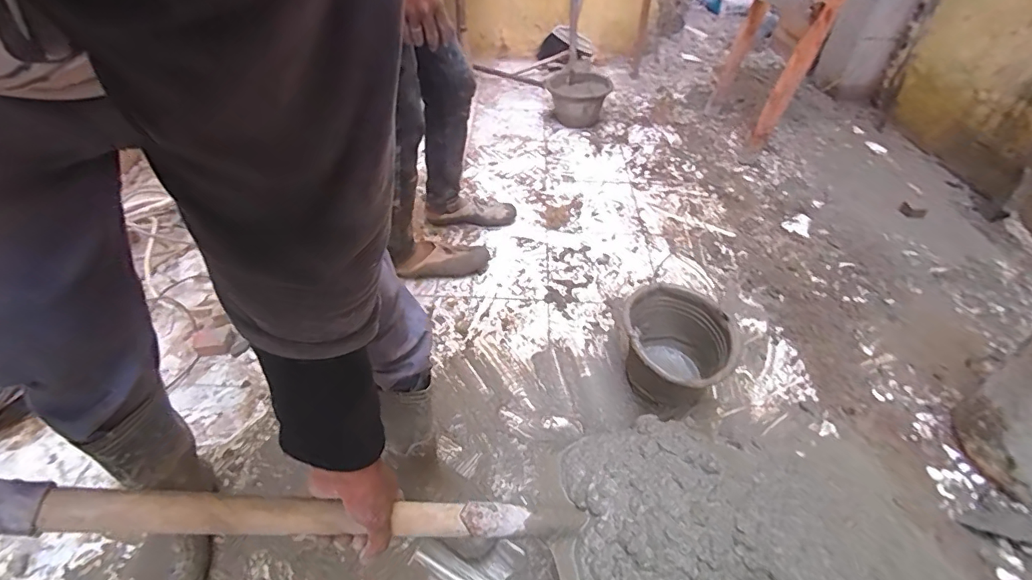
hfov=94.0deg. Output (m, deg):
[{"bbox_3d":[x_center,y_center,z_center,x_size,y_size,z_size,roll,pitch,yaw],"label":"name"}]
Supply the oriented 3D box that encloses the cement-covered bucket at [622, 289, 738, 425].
[{"bbox_3d":[0.332,0.128,1.027,0.210,0.167,0.253,4,45,4],"label":"cement-covered bucket"}]

